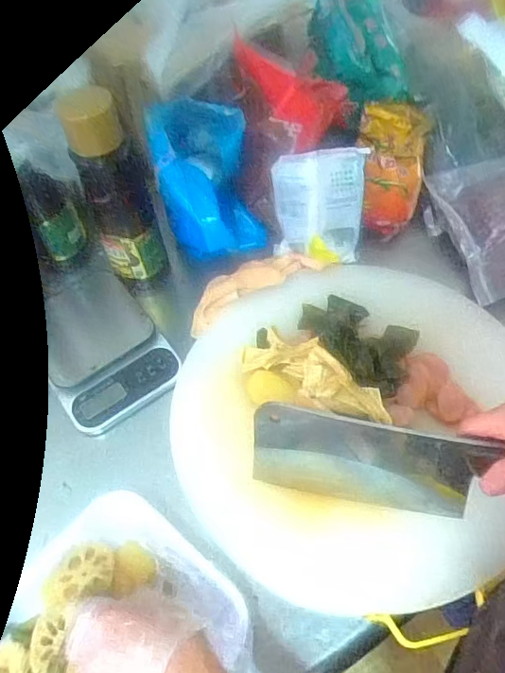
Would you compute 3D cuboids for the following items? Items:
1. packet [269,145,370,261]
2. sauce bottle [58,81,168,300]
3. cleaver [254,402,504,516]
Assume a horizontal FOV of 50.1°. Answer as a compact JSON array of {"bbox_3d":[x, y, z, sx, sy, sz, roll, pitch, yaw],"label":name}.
[{"bbox_3d":[0.090,-0.181,0.752,0.123,0.162,0.023,-5,38,-5],"label":"packet"},{"bbox_3d":[-0.162,-0.162,0.661,0.070,0.274,0.066,-19,58,-7],"label":"sauce bottle"},{"bbox_3d":[0.152,0.117,0.505,0.303,0.115,0.025,4,36,16],"label":"cleaver"}]

